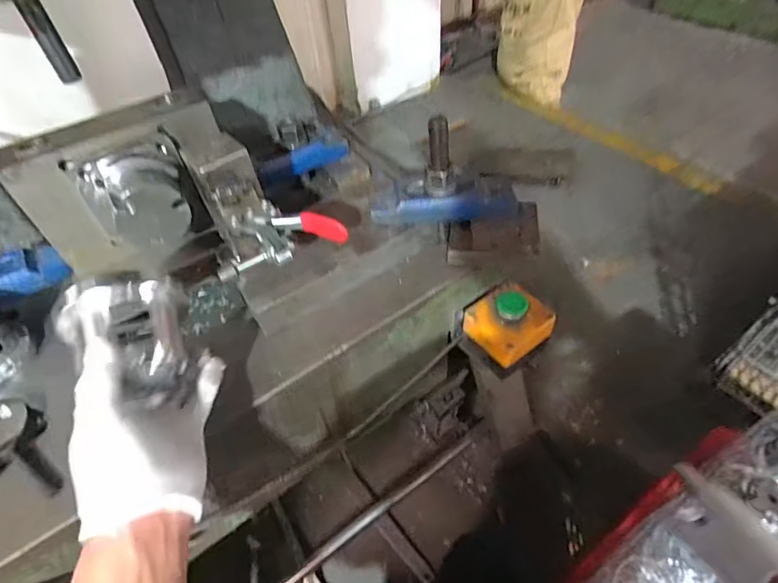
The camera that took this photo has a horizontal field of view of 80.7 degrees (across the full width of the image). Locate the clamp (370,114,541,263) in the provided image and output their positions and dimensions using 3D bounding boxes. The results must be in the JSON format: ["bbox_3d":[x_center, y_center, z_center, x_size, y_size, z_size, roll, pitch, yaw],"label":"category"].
[{"bbox_3d":[0.071,-0.100,0.481,0.178,0.128,0.074,-2,49,3],"label":"clamp"}]

